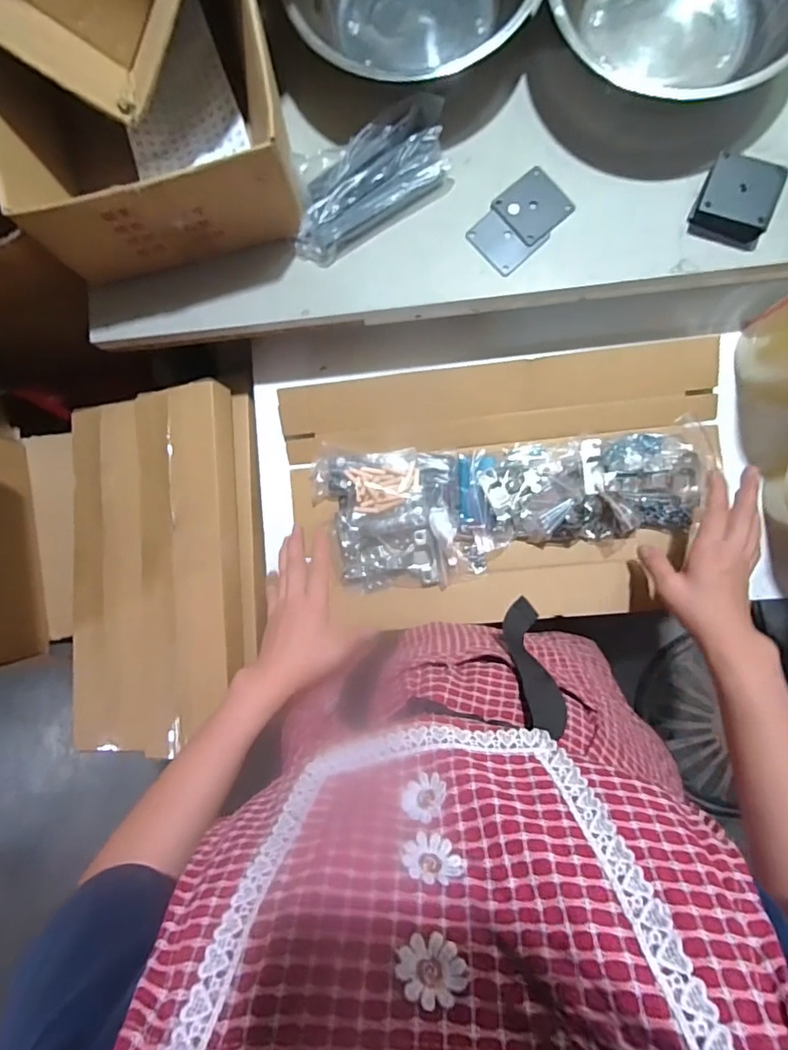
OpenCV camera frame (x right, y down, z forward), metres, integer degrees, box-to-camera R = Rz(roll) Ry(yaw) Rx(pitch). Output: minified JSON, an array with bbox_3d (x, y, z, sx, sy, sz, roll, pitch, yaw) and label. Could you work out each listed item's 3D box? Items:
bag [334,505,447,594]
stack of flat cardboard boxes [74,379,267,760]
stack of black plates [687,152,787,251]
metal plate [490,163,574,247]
[{"bbox_3d":[-0.006,0.029,0.607,0.115,0.027,0.093,-7,87,5],"label":"bag"},{"bbox_3d":[-0.285,0.054,0.651,0.243,0.090,0.424,-5,84,21],"label":"stack of flat cardboard boxes"},{"bbox_3d":[0.333,-0.316,0.507,0.070,0.029,0.071,18,90,5],"label":"stack of black plates"},{"bbox_3d":[0.142,-0.325,0.532,0.063,0.004,0.061,-40,85,3],"label":"metal plate"}]

